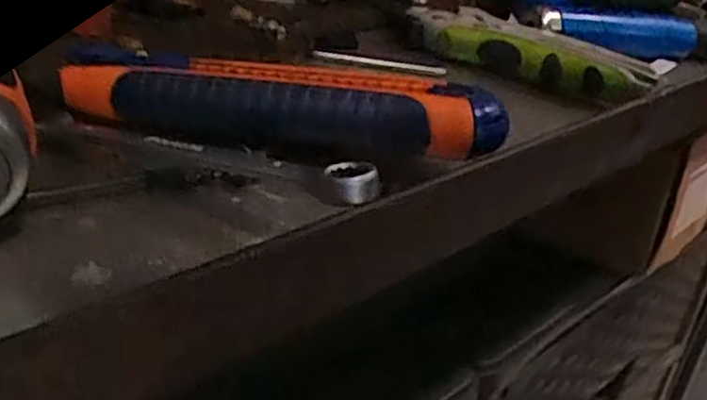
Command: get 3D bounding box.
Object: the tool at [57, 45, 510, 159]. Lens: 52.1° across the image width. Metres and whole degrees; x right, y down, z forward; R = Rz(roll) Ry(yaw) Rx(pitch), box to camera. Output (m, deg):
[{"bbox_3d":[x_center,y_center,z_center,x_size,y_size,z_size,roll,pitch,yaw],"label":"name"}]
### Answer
[{"bbox_3d":[-0.023,-0.031,0.225,0.135,0.022,0.025,10,27,5],"label":"tool"}]

